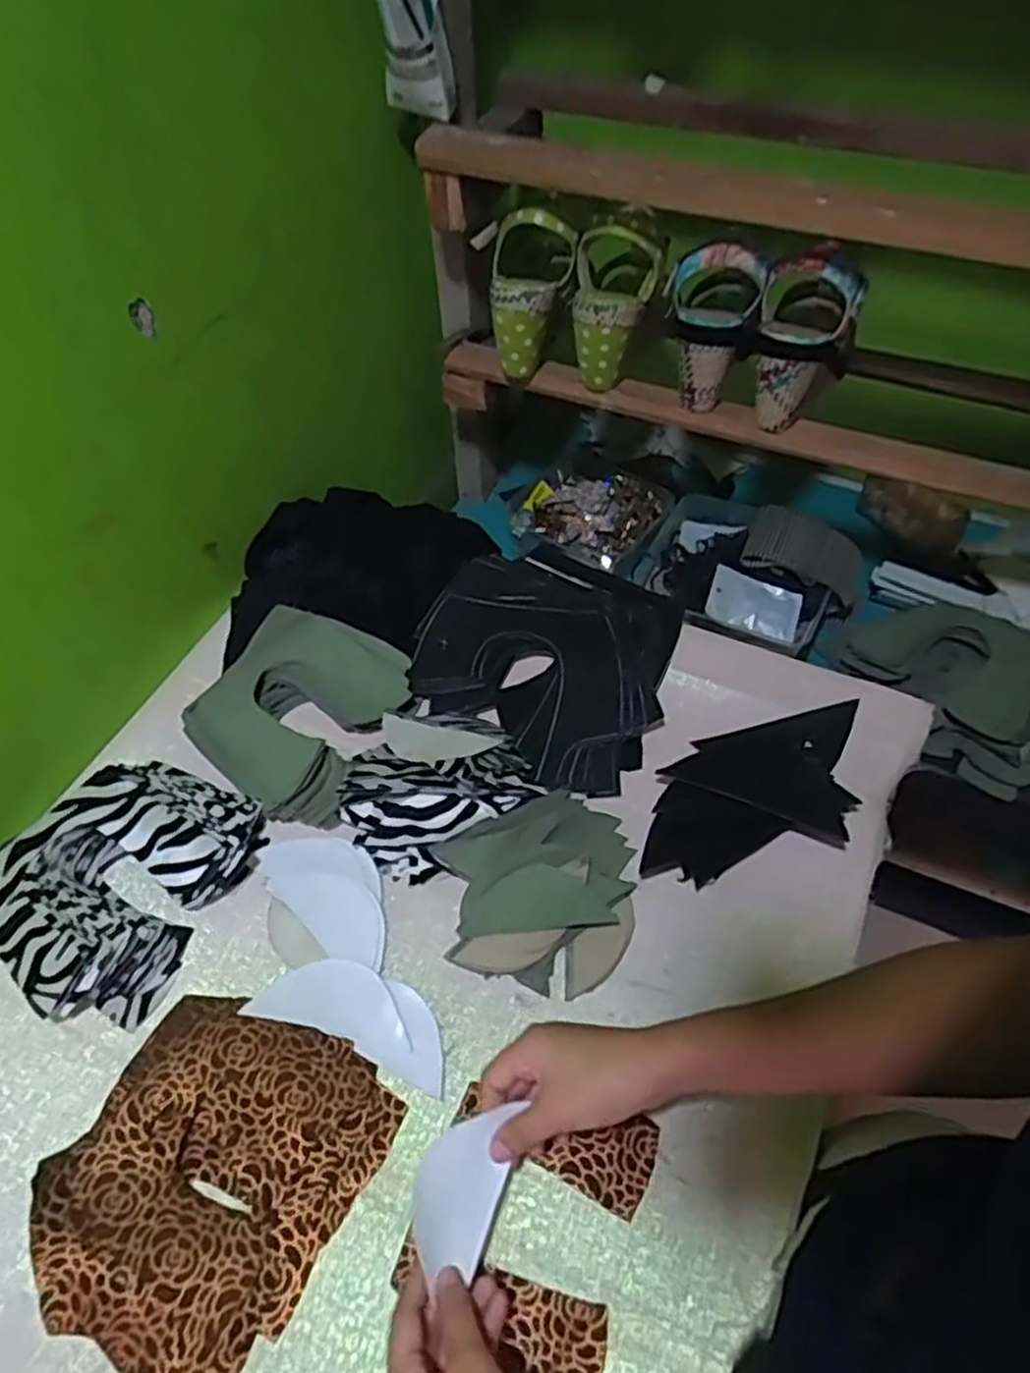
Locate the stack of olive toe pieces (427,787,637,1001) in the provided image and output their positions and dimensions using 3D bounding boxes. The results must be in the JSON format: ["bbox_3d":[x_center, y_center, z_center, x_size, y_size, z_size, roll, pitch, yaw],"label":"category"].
[{"bbox_3d":[0.015,0.138,0.572,0.145,0.041,0.143,12,53,8],"label":"stack of olive toe pieces"}]

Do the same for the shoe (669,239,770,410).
[{"bbox_3d":[0.177,-0.331,0.706,0.078,0.134,0.106,11,53,9],"label":"shoe"}]

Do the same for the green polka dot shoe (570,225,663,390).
[{"bbox_3d":[0.089,-0.346,0.724,0.072,0.124,0.066,8,53,7],"label":"green polka dot shoe"}]

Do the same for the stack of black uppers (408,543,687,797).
[{"bbox_3d":[0.030,-0.025,0.698,0.220,0.052,0.212,24,56,18],"label":"stack of black uppers"}]

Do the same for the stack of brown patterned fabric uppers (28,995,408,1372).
[{"bbox_3d":[-0.182,0.288,0.471,0.164,0.028,0.181,23,55,16],"label":"stack of brown patterned fabric uppers"}]

